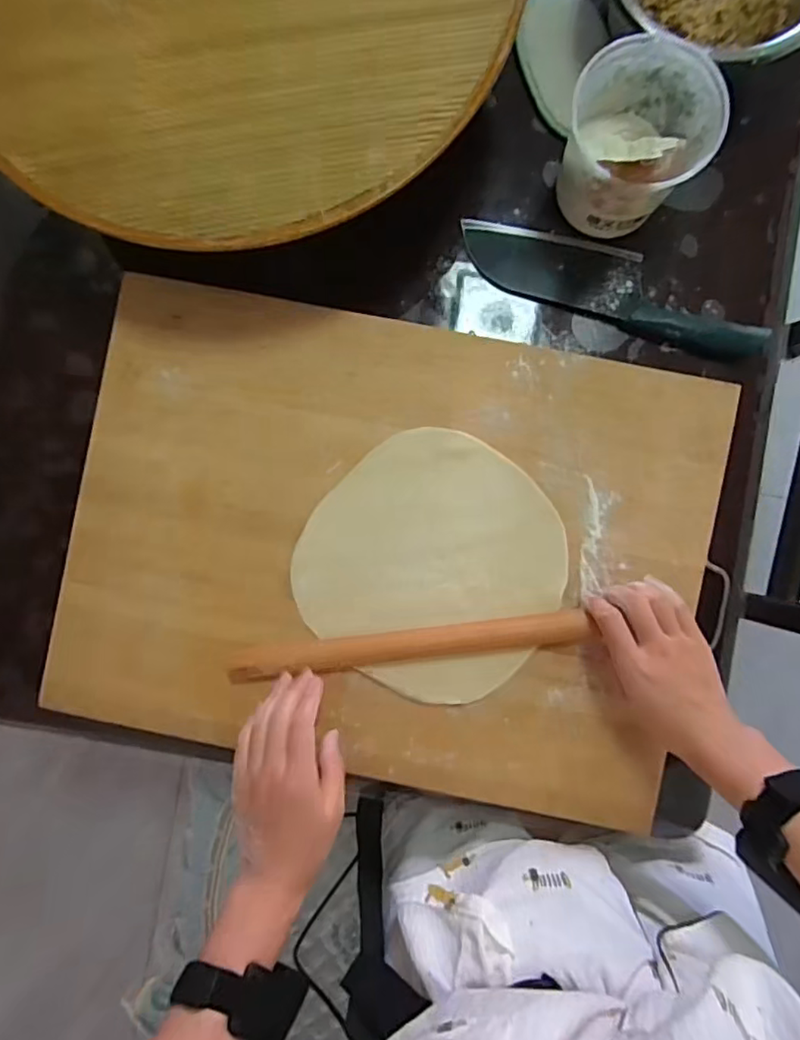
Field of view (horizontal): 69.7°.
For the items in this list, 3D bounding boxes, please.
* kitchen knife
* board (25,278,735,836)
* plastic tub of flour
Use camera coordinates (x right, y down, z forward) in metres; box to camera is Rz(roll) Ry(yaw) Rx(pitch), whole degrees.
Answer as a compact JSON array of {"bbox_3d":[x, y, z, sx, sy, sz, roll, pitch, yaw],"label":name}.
[{"bbox_3d":[0.196,-0.214,0.523,0.284,0.025,0.067,21,90,1],"label":"kitchen knife"},{"bbox_3d":[-0.012,0.029,0.518,0.558,0.022,0.402,12,90,1],"label":"board"},{"bbox_3d":[0.189,-0.311,0.477,0.101,0.106,0.109,0,90,1],"label":"plastic tub of flour"}]

